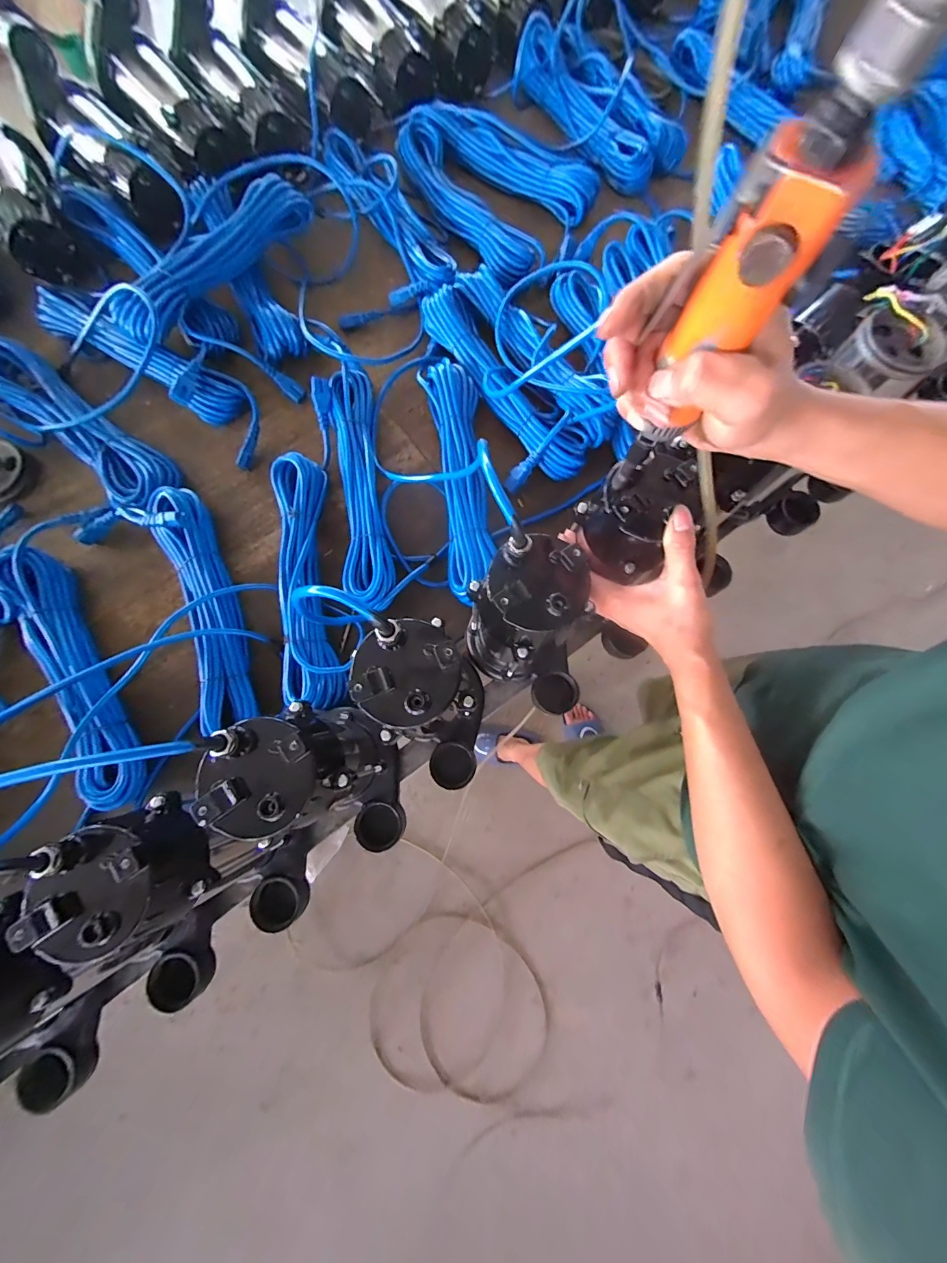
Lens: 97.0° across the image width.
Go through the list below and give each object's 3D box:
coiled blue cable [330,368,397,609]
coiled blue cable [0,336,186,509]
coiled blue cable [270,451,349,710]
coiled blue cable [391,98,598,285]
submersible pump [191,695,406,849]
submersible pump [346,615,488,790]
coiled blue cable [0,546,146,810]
[{"bbox_3d":[-0.160,-0.199,0.576,0.075,0.051,0.357,-8,78,-3],"label":"coiled blue cable"},{"bbox_3d":[-0.557,-0.283,0.583,0.356,0.040,0.098,37,79,7],"label":"coiled blue cable"},{"bbox_3d":[-0.216,-0.076,0.543,0.070,0.049,0.321,-10,78,-4],"label":"coiled blue cable"},{"bbox_3d":[0.038,-0.753,0.701,0.240,0.051,0.351,-39,81,-9],"label":"coiled blue cable"},{"bbox_3d":[-0.127,0.150,0.390,0.095,0.219,0.150,-43,82,-10],"label":"submersible pump"},{"bbox_3d":[-0.025,0.077,0.405,0.101,0.226,0.140,-31,80,-8],"label":"submersible pump"},{"bbox_3d":[-0.495,0.042,0.510,0.075,0.051,0.341,-34,80,-8],"label":"coiled blue cable"}]

